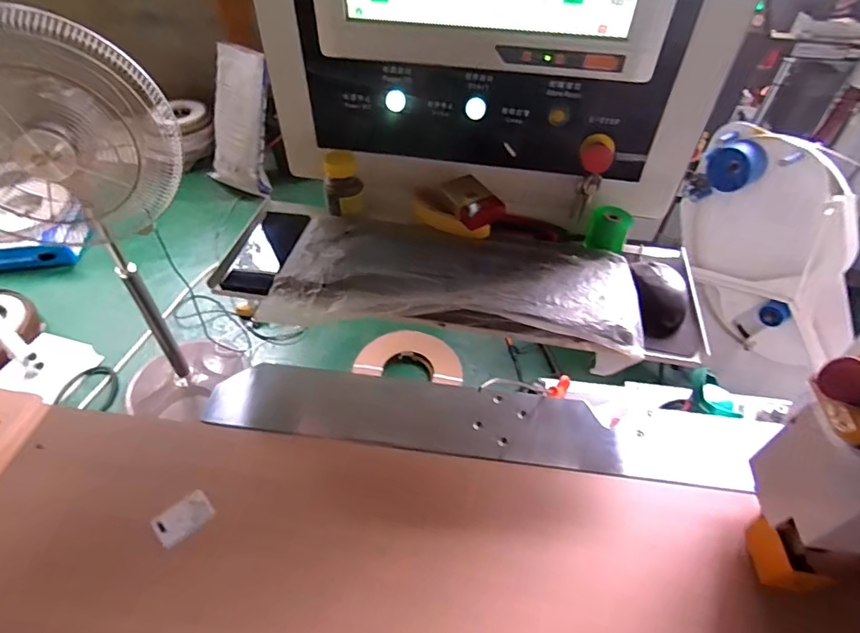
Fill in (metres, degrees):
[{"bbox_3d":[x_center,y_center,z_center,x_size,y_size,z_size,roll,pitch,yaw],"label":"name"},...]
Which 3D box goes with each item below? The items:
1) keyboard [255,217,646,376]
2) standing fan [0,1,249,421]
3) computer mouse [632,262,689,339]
[{"bbox_3d":[0.031,-0.051,0.635,0.464,0.048,0.201,8,48,5],"label":"keyboard"},{"bbox_3d":[-0.849,-0.156,1.359,0.433,1.180,0.334,-18,51,-18],"label":"standing fan"},{"bbox_3d":[0.297,-0.029,0.624,0.065,0.038,0.123,7,48,4],"label":"computer mouse"}]

